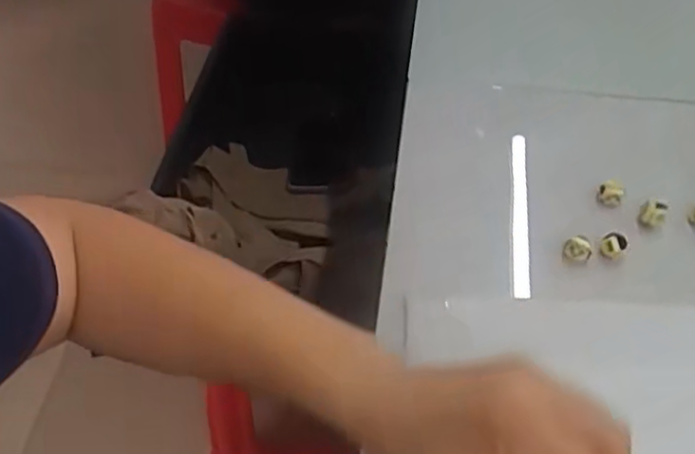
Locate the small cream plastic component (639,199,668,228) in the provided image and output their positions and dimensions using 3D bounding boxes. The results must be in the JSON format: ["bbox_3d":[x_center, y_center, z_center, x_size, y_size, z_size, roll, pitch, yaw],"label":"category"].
[{"bbox_3d":[0.203,-0.010,0.459,0.015,0.010,0.018,21,53,18],"label":"small cream plastic component"}]

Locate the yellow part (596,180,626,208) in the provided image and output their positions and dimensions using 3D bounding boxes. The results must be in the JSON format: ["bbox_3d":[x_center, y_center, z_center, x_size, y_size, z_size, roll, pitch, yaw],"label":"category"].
[{"bbox_3d":[0.180,-0.023,0.474,0.016,0.010,0.018,25,54,21],"label":"yellow part"}]

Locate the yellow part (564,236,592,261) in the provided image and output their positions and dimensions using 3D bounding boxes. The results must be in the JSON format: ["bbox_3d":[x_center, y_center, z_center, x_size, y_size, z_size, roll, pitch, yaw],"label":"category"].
[{"bbox_3d":[0.146,0.014,0.439,0.017,0.009,0.015,20,53,18],"label":"yellow part"}]

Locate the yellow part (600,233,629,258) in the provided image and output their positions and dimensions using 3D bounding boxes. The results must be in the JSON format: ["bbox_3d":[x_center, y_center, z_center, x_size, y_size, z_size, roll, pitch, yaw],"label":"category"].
[{"bbox_3d":[0.169,0.012,0.440,0.015,0.013,0.012,24,54,21],"label":"yellow part"}]

